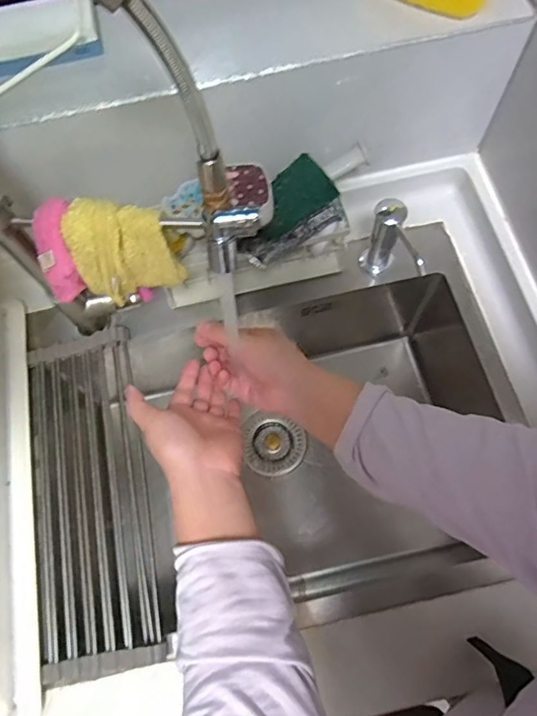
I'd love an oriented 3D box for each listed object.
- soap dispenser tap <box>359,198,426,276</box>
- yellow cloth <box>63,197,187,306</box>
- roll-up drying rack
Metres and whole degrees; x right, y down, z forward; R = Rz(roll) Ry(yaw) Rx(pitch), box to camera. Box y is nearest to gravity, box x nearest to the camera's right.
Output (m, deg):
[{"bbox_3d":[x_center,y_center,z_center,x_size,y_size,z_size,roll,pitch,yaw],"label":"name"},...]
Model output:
[{"bbox_3d":[0.160,-0.141,0.618,0.082,0.115,0.036,38,74,17],"label":"soap dispenser tap"},{"bbox_3d":[-0.138,-0.099,0.466,0.090,0.098,0.057,-26,68,-8],"label":"yellow cloth"},{"bbox_3d":[-0.206,0.149,0.573,0.130,0.015,0.378,-13,69,-4],"label":"roll-up drying rack"}]

